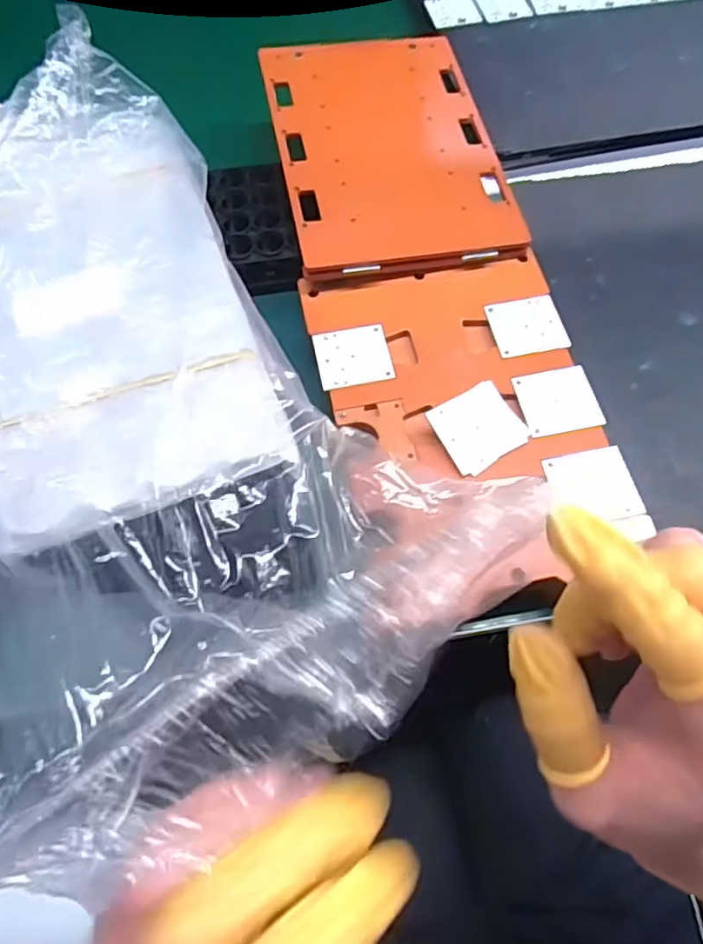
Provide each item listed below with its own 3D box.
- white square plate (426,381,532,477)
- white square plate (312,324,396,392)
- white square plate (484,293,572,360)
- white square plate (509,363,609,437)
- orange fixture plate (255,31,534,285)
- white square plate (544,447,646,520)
[{"bbox_3d":[0.078,-0.028,0.358,0.051,0.004,0.046,-29,81,-14],"label":"white square plate"},{"bbox_3d":[0.002,-0.077,0.387,0.048,0.004,0.045,-11,67,-3],"label":"white square plate"},{"bbox_3d":[0.119,-0.100,0.398,0.048,0.004,0.045,-11,67,-3],"label":"white square plate"},{"bbox_3d":[0.130,-0.045,0.370,0.047,0.004,0.044,-12,65,-3],"label":"white square plate"},{"bbox_3d":[0.026,-0.247,0.451,0.158,0.025,0.232,-10,65,-4],"label":"orange fixture plate"},{"bbox_3d":[0.141,0.008,0.345,0.048,0.004,0.043,-11,67,-2],"label":"white square plate"}]

